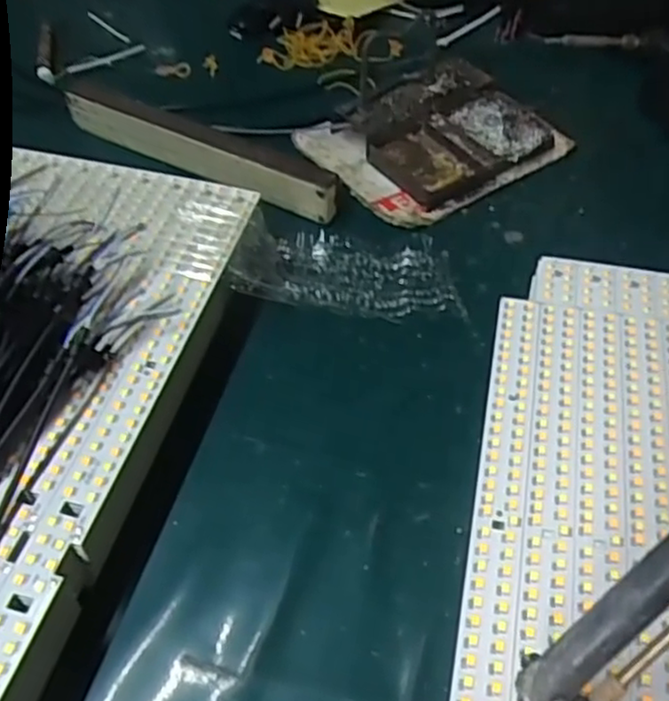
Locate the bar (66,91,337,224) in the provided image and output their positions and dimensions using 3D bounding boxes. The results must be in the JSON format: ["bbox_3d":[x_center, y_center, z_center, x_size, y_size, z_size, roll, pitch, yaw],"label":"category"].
[{"bbox_3d":[-0.087,-0.127,0.440,0.197,0.031,0.016,23,54,15],"label":"bar"}]

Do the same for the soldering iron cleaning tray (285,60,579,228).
[{"bbox_3d":[0.067,-0.143,0.462,0.141,0.024,0.113,-27,58,-22],"label":"soldering iron cleaning tray"}]

